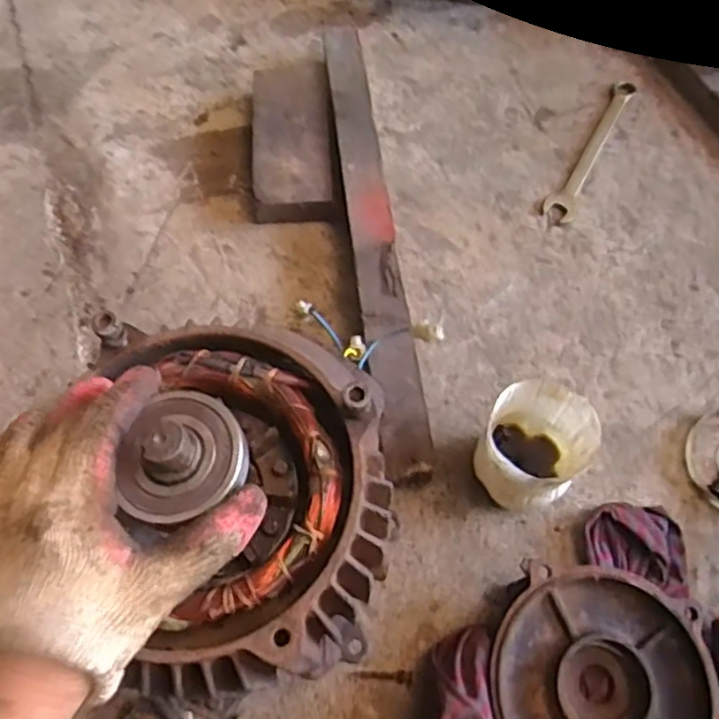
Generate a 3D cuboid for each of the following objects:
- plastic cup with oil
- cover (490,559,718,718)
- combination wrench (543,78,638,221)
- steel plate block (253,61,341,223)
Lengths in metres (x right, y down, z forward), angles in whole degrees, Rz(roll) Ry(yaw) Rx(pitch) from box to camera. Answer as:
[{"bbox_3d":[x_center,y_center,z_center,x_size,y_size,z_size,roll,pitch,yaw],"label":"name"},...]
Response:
[{"bbox_3d":[0.161,0.088,0.644,0.090,0.122,0.095,0,65,0],"label":"plastic cup with oil"},{"bbox_3d":[0.203,0.280,0.578,0.179,0.061,0.180,8,65,3],"label":"cover"},{"bbox_3d":[0.299,-0.273,0.867,0.039,0.013,0.245,26,67,11],"label":"combination wrench"},{"bbox_3d":[-0.084,-0.274,0.856,0.099,0.052,0.235,-4,65,-2],"label":"steel plate block"}]

